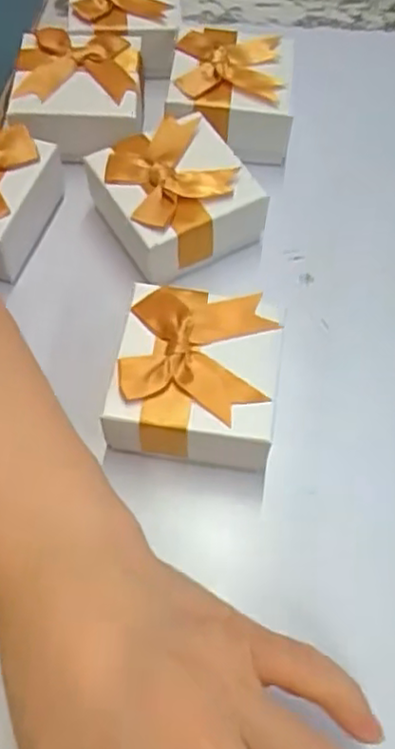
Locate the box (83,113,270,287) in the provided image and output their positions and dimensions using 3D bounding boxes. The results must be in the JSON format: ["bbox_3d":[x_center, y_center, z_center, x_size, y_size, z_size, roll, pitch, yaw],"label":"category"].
[{"bbox_3d":[-0.011,-0.092,0.348,0.071,0.046,0.068,-26,63,-14],"label":"box"}]

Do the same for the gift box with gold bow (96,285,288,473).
[{"bbox_3d":[0.000,0.001,0.296,0.069,0.041,0.069,6,60,3],"label":"gift box with gold bow"}]

